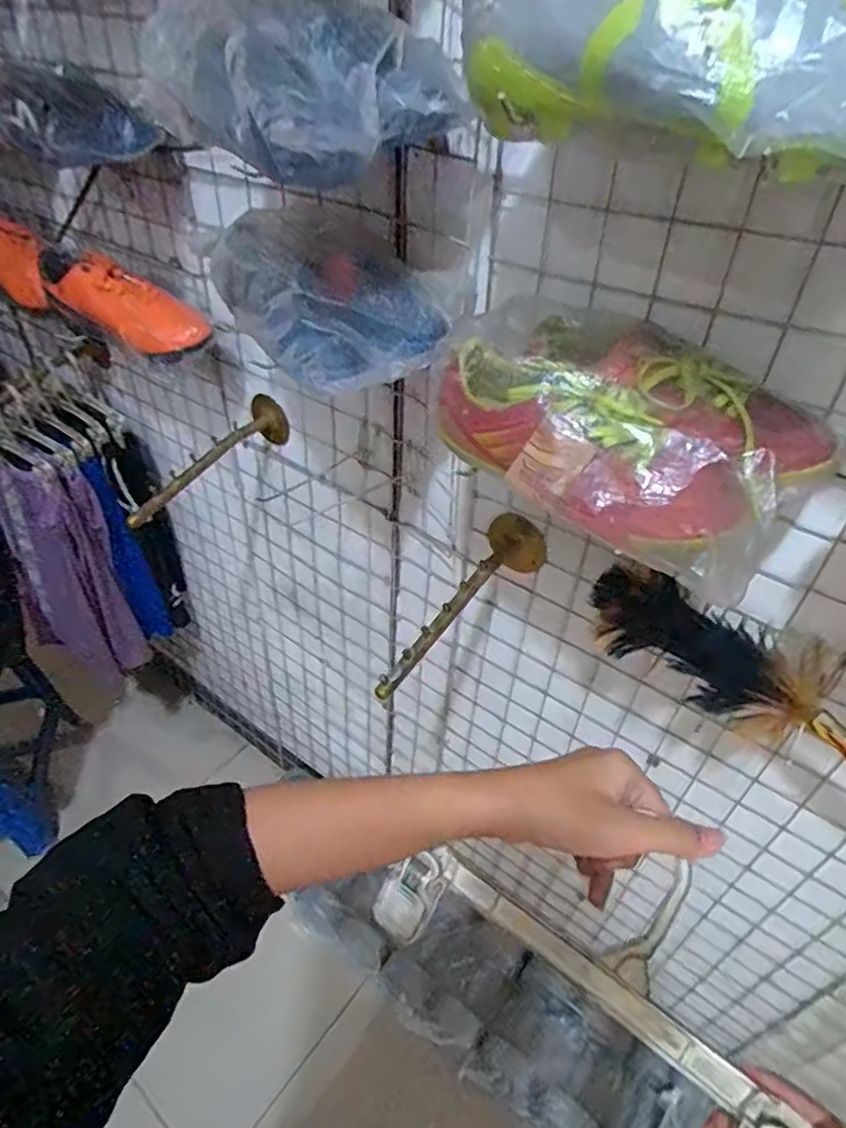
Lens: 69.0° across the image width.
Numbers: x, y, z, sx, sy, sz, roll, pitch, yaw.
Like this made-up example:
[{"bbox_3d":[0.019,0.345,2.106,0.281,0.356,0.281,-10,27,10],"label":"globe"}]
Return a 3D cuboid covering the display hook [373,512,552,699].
[{"bbox_3d":[0.045,0.042,0.645,0.069,0.064,0.250,24,46,23],"label":"display hook"}]

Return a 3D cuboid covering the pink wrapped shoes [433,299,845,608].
[{"bbox_3d":[0.140,-0.093,0.424,0.150,0.100,0.231,-32,52,-33],"label":"pink wrapped shoes"}]

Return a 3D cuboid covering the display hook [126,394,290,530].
[{"bbox_3d":[-0.287,-0.142,0.814,0.050,0.067,0.253,29,48,27],"label":"display hook"}]

